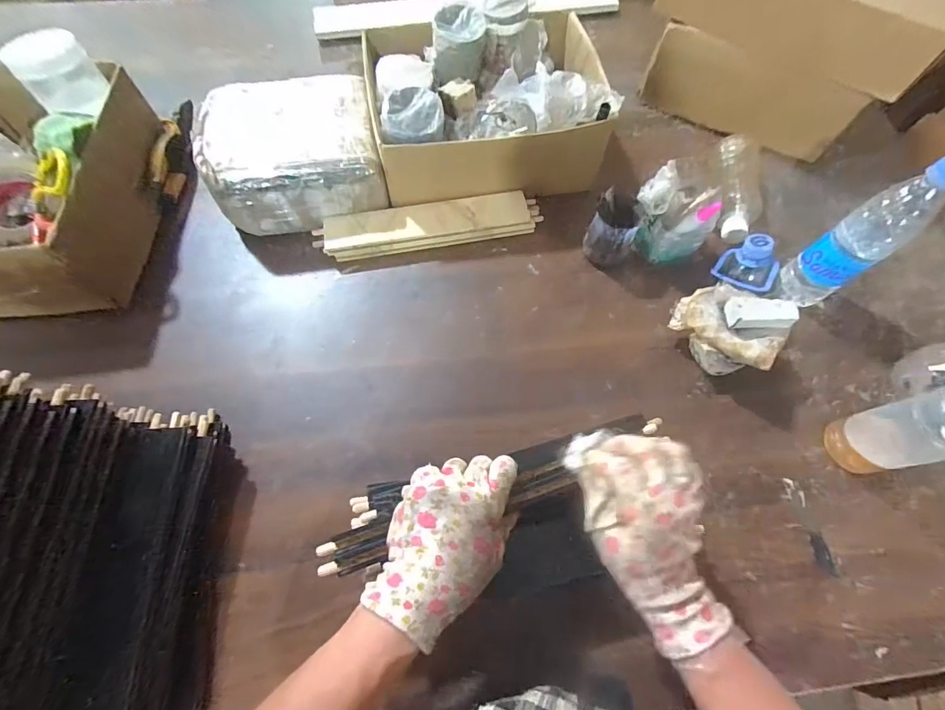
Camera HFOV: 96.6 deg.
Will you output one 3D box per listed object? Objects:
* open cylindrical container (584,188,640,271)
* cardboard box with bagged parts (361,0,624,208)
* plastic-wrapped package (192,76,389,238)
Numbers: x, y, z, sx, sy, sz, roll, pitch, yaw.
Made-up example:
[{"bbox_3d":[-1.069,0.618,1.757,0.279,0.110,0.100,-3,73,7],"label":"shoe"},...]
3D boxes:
[{"bbox_3d":[0.194,-0.170,0.581,0.069,0.084,0.072,1,67,-1],"label":"open cylindrical container"},{"bbox_3d":[0.019,-0.373,0.604,0.322,0.129,0.255,-8,66,-4],"label":"cardboard box with bagged parts"},{"bbox_3d":[-0.248,-0.280,0.606,0.223,0.112,0.186,-11,68,-6],"label":"plastic-wrapped package"}]

